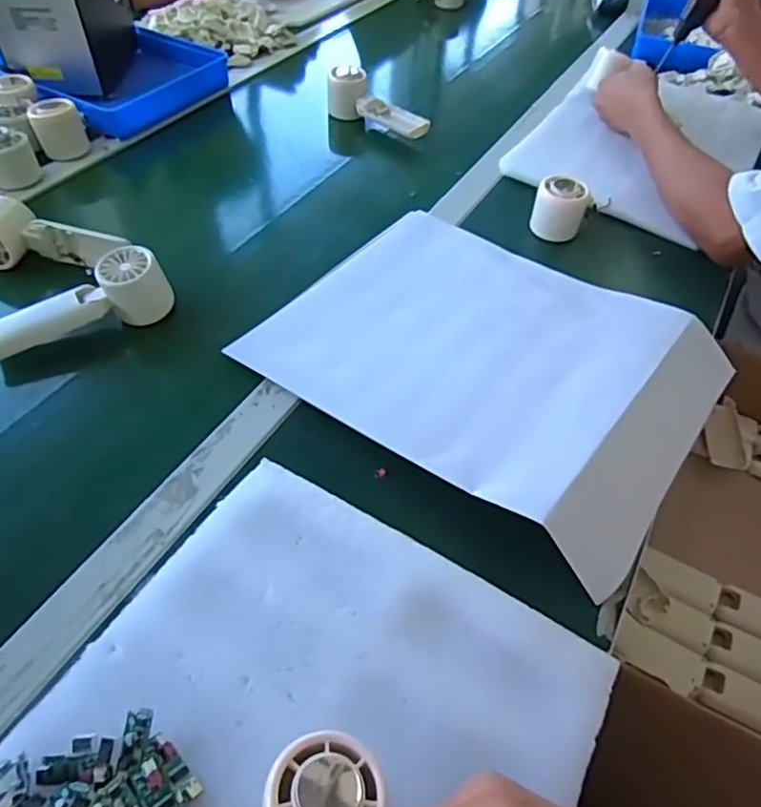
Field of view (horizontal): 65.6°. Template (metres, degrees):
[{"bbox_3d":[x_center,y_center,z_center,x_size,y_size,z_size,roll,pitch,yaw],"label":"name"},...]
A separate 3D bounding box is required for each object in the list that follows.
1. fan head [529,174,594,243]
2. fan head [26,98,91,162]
[{"bbox_3d":[0.207,-0.224,0.676,0.051,0.058,0.047,2,50,-2],"label":"fan head"},{"bbox_3d":[-0.399,-0.343,0.737,0.056,0.054,0.050,-17,53,-17],"label":"fan head"}]

